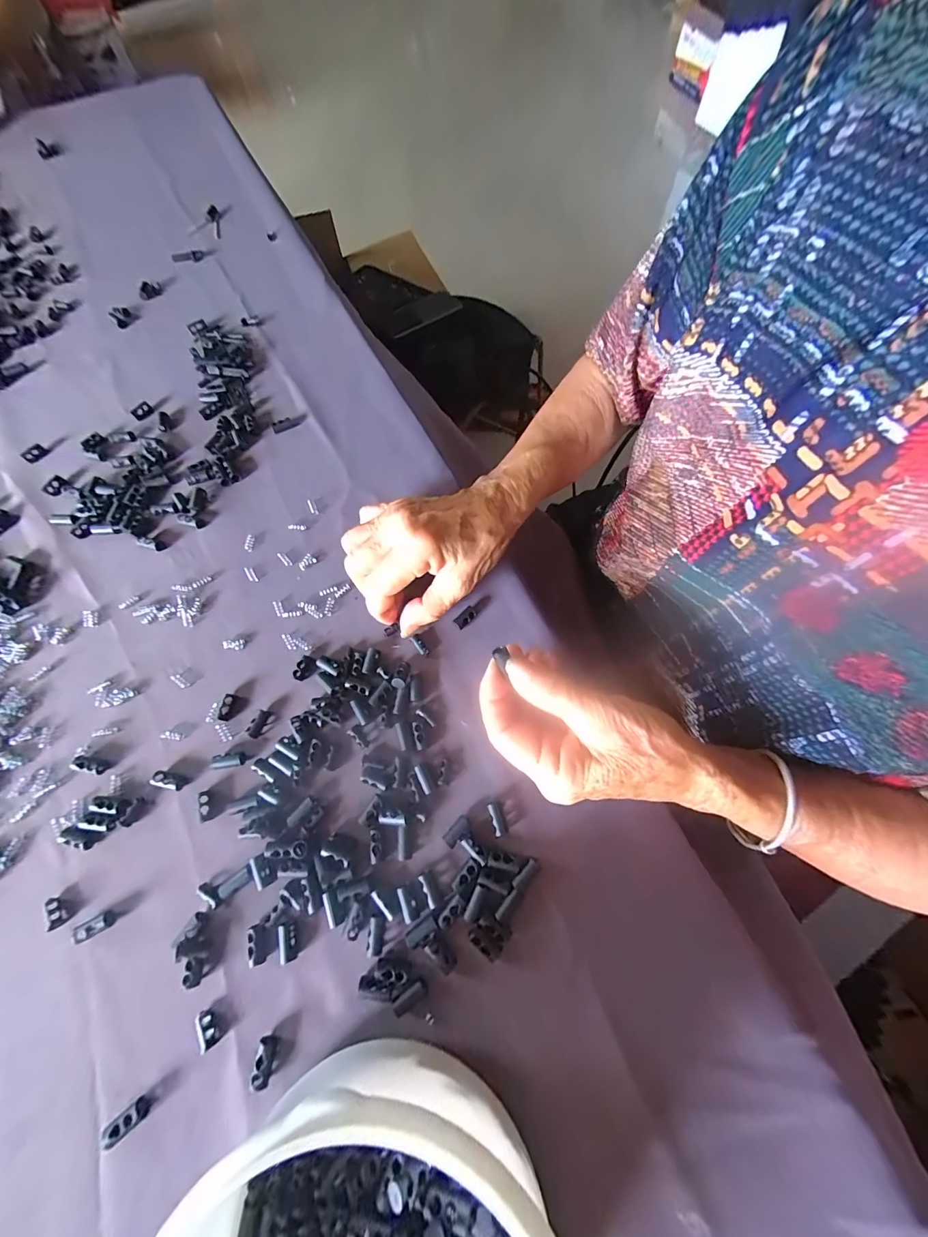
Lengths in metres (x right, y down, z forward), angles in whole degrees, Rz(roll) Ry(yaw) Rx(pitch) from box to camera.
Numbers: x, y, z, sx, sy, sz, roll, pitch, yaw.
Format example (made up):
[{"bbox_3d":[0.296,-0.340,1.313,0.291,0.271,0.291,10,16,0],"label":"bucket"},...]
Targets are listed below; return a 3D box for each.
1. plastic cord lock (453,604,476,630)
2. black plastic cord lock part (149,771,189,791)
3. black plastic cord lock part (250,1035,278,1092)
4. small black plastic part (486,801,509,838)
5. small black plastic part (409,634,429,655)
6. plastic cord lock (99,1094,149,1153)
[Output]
[{"bbox_3d":[0.001,-0.001,0.290,0.009,0.004,0.018,42,74,15],"label":"plastic cord lock"},{"bbox_3d":[-0.188,0.103,0.253,0.019,0.007,0.008,14,69,6],"label":"black plastic cord lock part"},{"bbox_3d":[-0.102,0.225,0.203,0.009,0.006,0.020,8,69,3],"label":"black plastic cord lock part"},{"bbox_3d":[0.020,0.122,0.242,0.009,0.007,0.019,-17,70,-7],"label":"small black plastic part"},{"bbox_3d":[-0.031,0.019,0.283,0.006,0.004,0.016,-34,72,-12],"label":"small black plastic part"},{"bbox_3d":[-0.167,0.248,0.196,0.023,0.006,0.009,-36,73,-13],"label":"plastic cord lock"}]

